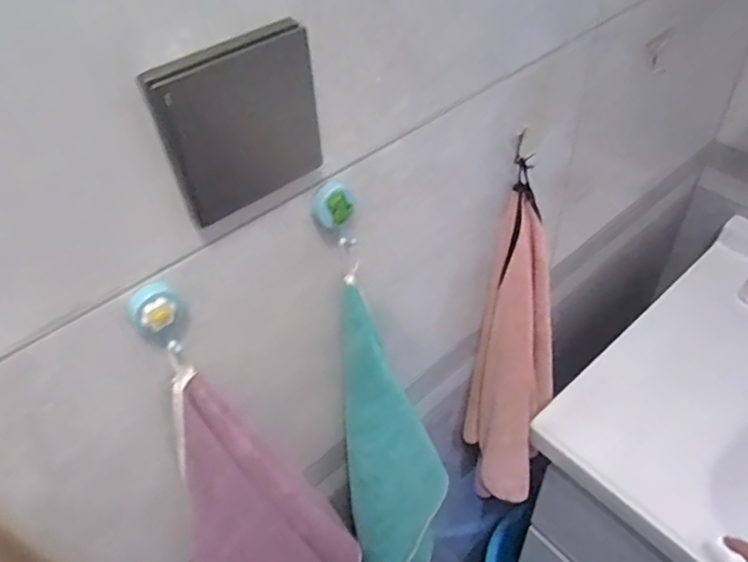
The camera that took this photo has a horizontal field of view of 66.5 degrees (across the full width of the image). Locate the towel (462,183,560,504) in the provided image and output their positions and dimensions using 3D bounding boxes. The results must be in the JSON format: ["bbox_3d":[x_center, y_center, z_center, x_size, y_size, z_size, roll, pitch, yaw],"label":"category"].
[{"bbox_3d":[0.157,0.095,0.639,0.093,0.394,0.129,14,49,19],"label":"towel"}]

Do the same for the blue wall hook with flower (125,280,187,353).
[{"bbox_3d":[-0.121,0.023,0.329,0.029,0.045,0.016,-32,51,-22],"label":"blue wall hook with flower"}]

